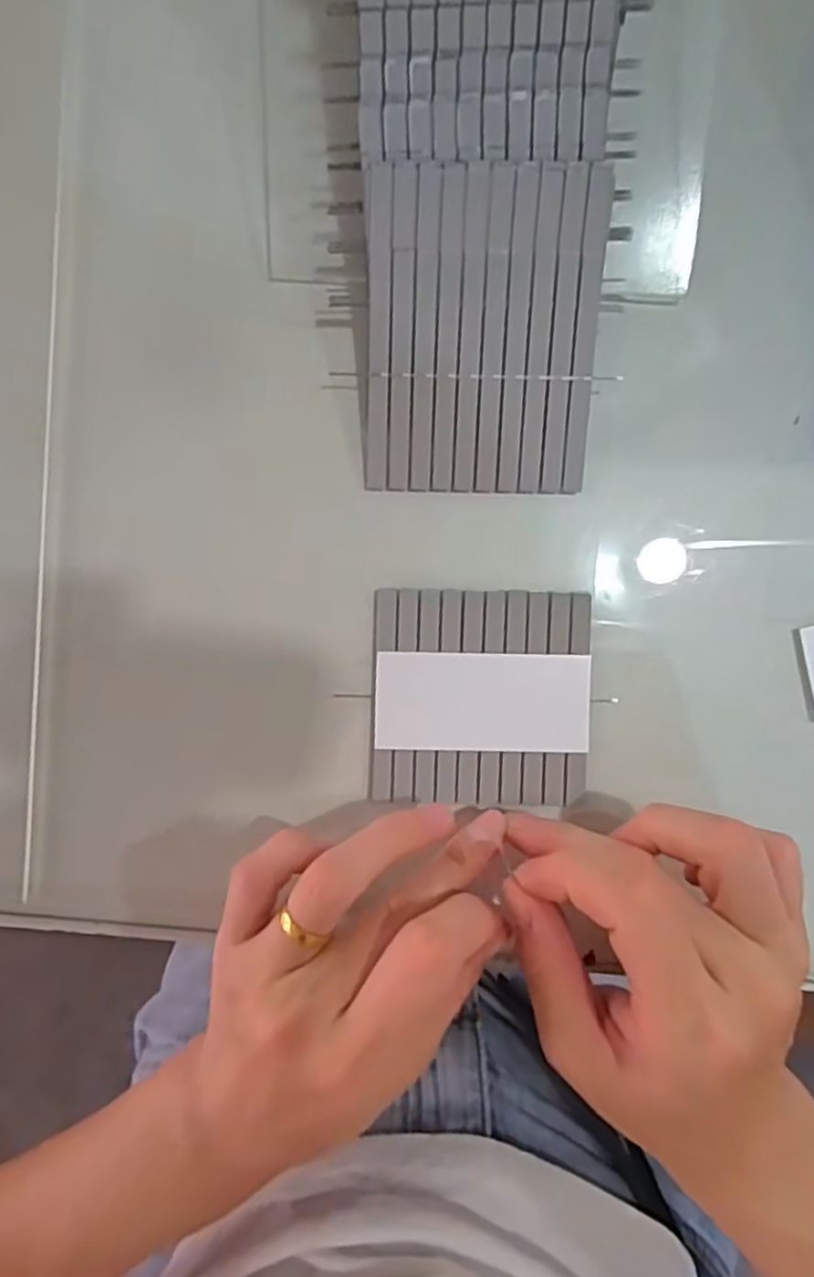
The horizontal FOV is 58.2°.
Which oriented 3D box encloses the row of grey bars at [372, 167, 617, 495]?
[{"bbox_3d":[0.026,-0.104,0.251,0.078,0.004,0.103,1,106,0],"label":"row of grey bars"}]

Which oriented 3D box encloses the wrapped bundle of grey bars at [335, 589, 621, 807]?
[{"bbox_3d":[0.027,0.021,0.266,0.078,0.004,0.076,1,91,1],"label":"wrapped bundle of grey bars"}]

